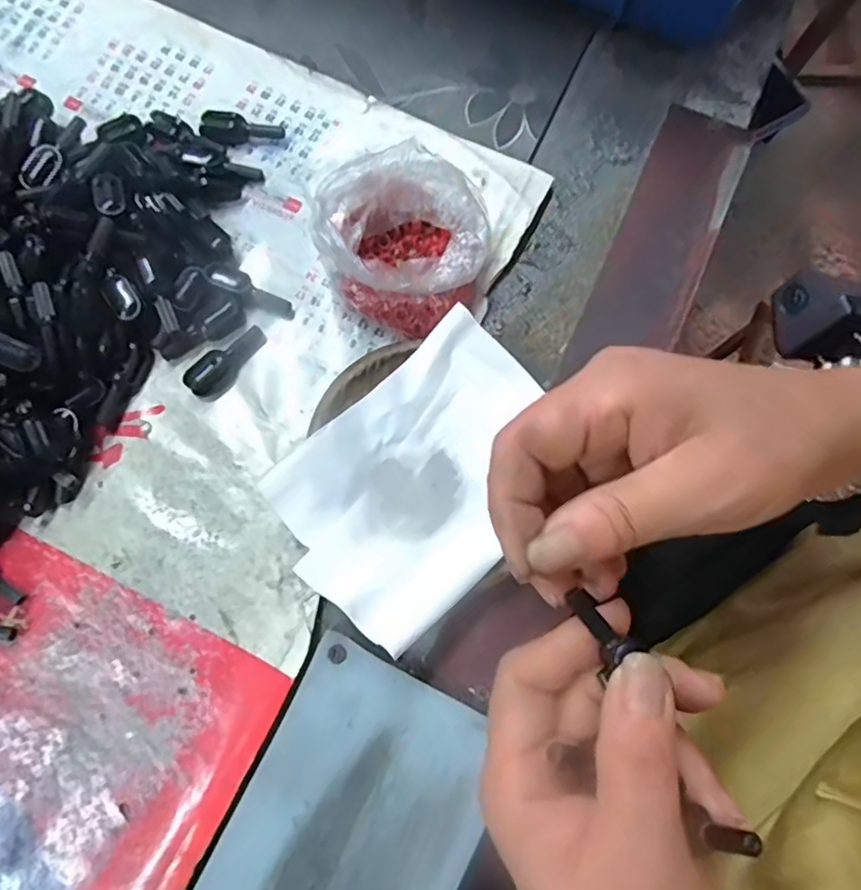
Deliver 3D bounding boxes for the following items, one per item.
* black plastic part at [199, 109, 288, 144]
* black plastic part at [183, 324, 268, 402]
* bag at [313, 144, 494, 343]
[{"bbox_3d":[-0.100,-0.165,0.321,0.042,0.010,0.014,7,78,1],"label":"black plastic part"},{"bbox_3d":[-0.097,-0.040,0.293,0.017,0.011,0.043,40,80,7],"label":"black plastic part"},{"bbox_3d":[-0.010,-0.096,0.291,0.083,0.041,0.080,-35,80,-8],"label":"bag"}]

